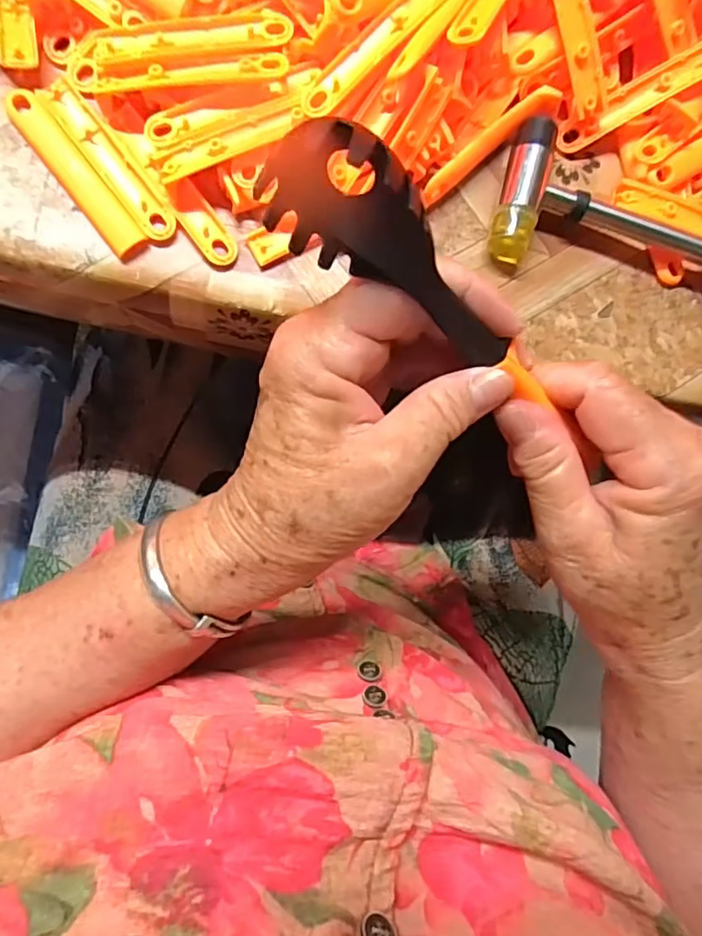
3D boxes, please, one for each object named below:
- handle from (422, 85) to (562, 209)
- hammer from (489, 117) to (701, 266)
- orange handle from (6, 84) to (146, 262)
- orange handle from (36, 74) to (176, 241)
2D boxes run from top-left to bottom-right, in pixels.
[{"bbox_3d":[0.060,-0.144,0.260,0.078,0.011,0.014,-37,94,-8],"label":"handle"},{"bbox_3d":[0.170,-0.109,0.272,0.212,0.021,0.060,9,87,-9],"label":"hammer"},{"bbox_3d":[-0.112,-0.119,0.235,0.014,0.005,0.076,-39,95,-8],"label":"orange handle"},{"bbox_3d":[-0.097,-0.126,0.237,0.016,0.004,0.073,-39,95,-8],"label":"orange handle"}]

